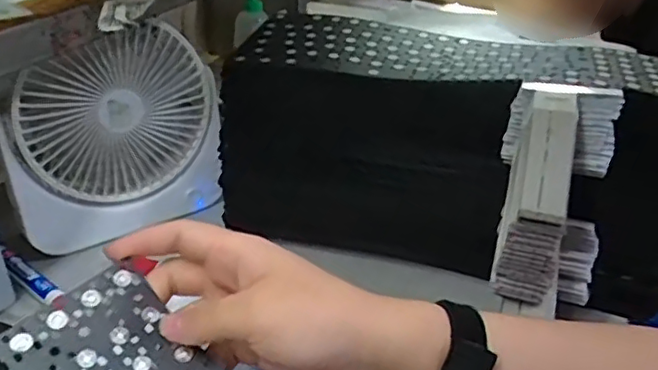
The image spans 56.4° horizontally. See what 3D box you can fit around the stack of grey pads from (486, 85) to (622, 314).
[{"bbox_3d":[0.150,0.004,0.422,0.073,0.075,0.161,15,72,20],"label":"stack of grey pads"}]

